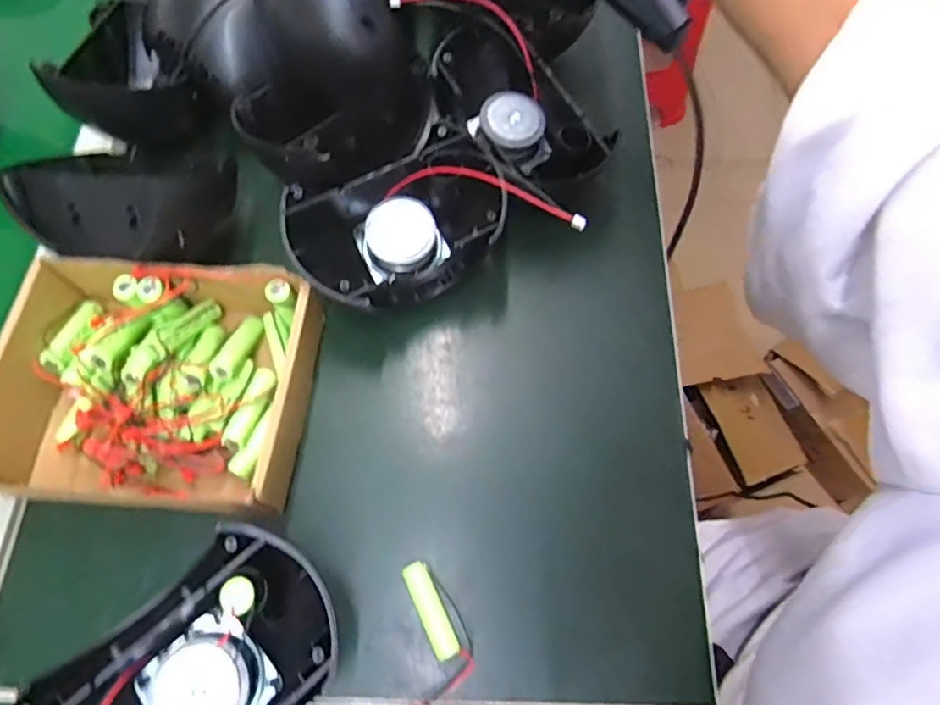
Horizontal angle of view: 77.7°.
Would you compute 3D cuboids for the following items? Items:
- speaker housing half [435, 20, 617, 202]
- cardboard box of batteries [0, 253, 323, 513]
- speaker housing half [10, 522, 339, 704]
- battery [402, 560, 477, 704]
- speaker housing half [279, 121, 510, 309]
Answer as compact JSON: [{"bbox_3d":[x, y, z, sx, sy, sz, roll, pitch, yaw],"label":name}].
[{"bbox_3d":[0.027,-0.161,0.401,0.084,0.057,0.139,-30,72,-13],"label":"speaker housing half"},{"bbox_3d":[-0.185,0.020,0.343,0.172,0.051,0.143,5,68,1],"label":"cardboard box of batteries"},{"bbox_3d":[-0.123,0.155,0.275,0.088,0.072,0.134,43,73,14],"label":"speaker housing half"},{"bbox_3d":[-0.028,0.168,0.308,0.053,0.013,0.099,21,69,7],"label":"battery"},{"bbox_3d":[-0.044,-0.083,0.371,0.135,0.055,0.098,-27,71,-12],"label":"speaker housing half"}]

